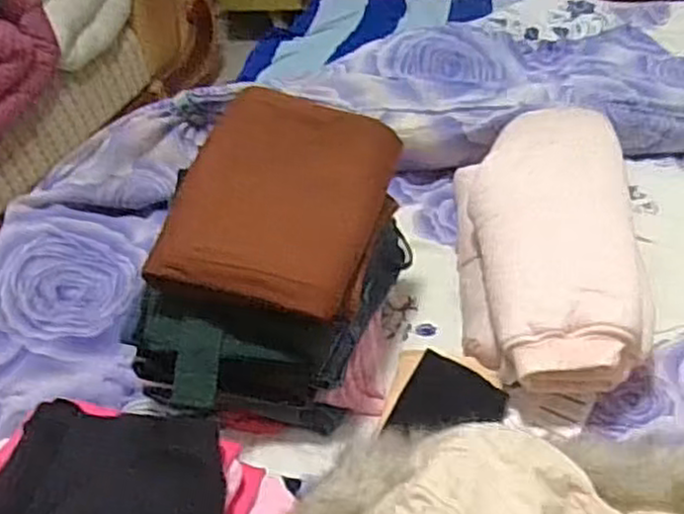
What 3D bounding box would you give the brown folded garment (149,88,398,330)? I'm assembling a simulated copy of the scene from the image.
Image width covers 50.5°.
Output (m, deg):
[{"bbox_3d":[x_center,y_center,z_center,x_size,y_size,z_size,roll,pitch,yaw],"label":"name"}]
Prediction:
[{"bbox_3d":[-0.048,-0.054,0.649,0.178,0.027,0.209,19,65,-1],"label":"brown folded garment"}]

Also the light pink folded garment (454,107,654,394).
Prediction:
[{"bbox_3d":[0.203,-0.004,0.728,0.161,0.153,0.305,-2,37,8],"label":"light pink folded garment"}]

